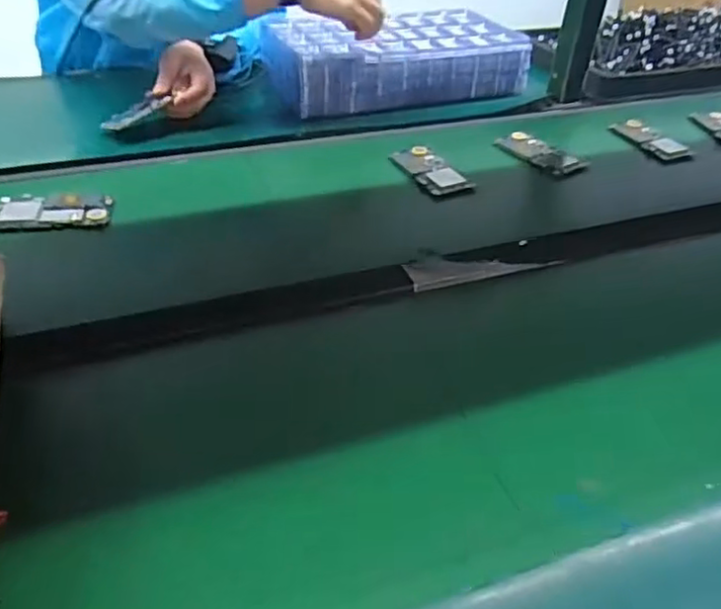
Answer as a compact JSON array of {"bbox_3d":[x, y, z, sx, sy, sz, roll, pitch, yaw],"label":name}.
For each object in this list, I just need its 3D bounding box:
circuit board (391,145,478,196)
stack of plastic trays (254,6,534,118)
[{"bbox_3d":[0.090,-0.179,0.862,0.067,0.016,0.111,-17,45,-29],"label":"circuit board"},{"bbox_3d":[0.055,-0.400,1.072,0.403,0.082,0.207,-11,42,-18],"label":"stack of plastic trays"}]

